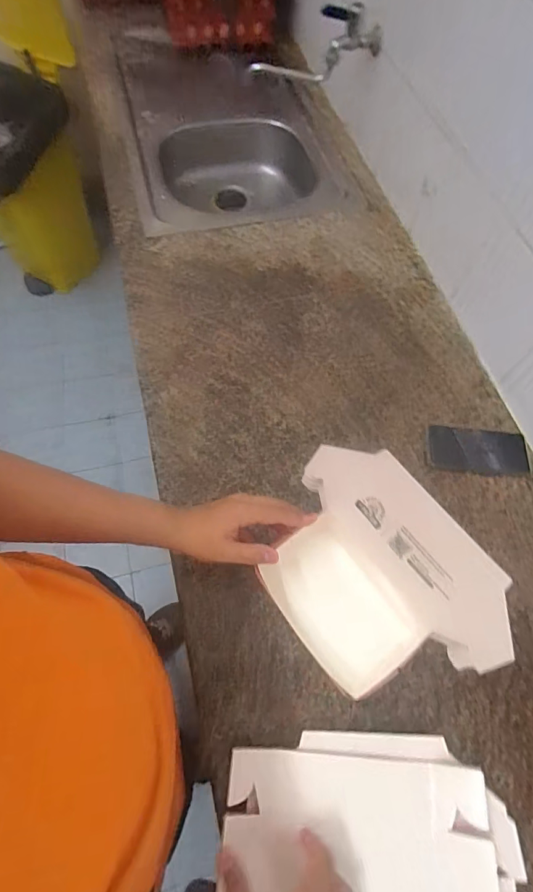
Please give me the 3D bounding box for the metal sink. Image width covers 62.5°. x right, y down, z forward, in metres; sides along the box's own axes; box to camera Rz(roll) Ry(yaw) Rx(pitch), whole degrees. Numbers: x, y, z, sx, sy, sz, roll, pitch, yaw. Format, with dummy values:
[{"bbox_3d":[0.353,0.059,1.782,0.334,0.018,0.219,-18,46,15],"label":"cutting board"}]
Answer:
[{"bbox_3d":[-0.117,-0.818,1.206,0.499,0.206,0.821,-11,65,-8],"label":"metal sink"}]

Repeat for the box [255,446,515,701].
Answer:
[{"bbox_3d":[0.109,0.158,0.509,0.155,0.219,0.269,-33,70,-17],"label":"box"}]

